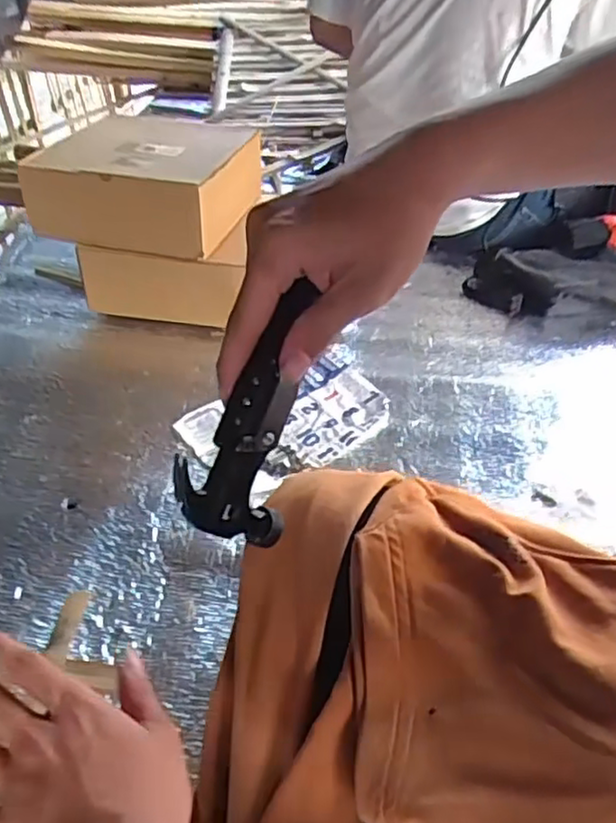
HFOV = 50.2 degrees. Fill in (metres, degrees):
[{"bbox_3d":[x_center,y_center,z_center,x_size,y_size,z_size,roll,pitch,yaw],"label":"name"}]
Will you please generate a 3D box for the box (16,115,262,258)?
[{"bbox_3d":[-0.226,-0.333,0.953,0.279,0.103,0.241,5,40,3],"label":"box"}]

